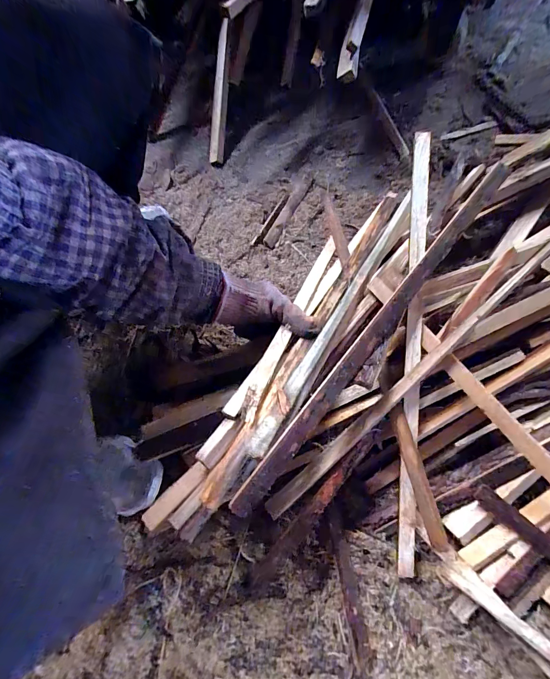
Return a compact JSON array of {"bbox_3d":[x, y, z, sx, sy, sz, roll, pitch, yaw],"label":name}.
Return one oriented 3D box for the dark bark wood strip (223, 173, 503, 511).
[{"bbox_3d":[0.122,-0.032,0.343,0.021,0.019,0.479,36,74,17],"label":"dark bark wood strip"}]

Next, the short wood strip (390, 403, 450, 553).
[{"bbox_3d":[0.145,0.139,0.341,0.018,0.013,0.138,-13,67,-1],"label":"short wood strip"}]

